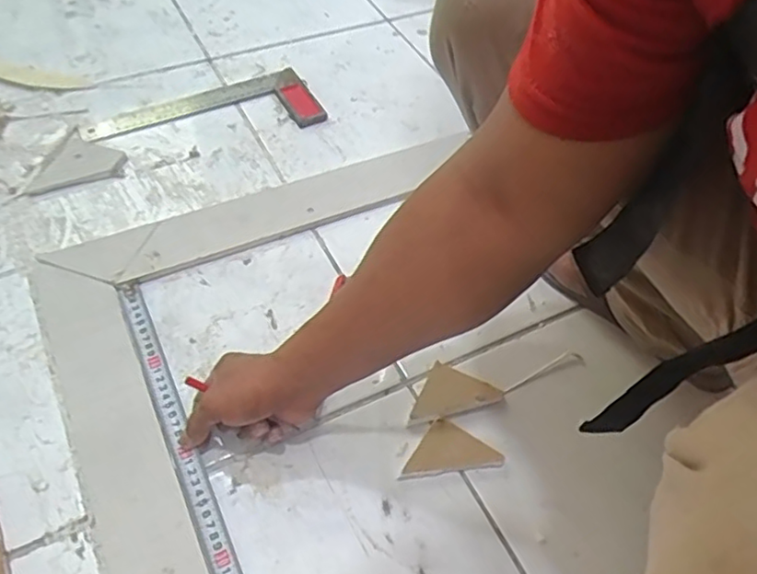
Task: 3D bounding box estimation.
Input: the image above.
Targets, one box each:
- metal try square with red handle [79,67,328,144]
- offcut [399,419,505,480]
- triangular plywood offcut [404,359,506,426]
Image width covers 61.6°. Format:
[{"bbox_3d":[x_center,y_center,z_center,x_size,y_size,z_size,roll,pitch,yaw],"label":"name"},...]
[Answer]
[{"bbox_3d":[-0.228,-0.226,0.838,0.298,0.010,0.120,-19,56,-19],"label":"metal try square with red handle"},{"bbox_3d":[0.063,0.143,0.573,0.090,0.014,0.047,-5,52,-9],"label":"offcut"},{"bbox_3d":[0.067,0.097,0.607,0.093,0.009,0.053,-12,54,-14],"label":"triangular plywood offcut"}]

